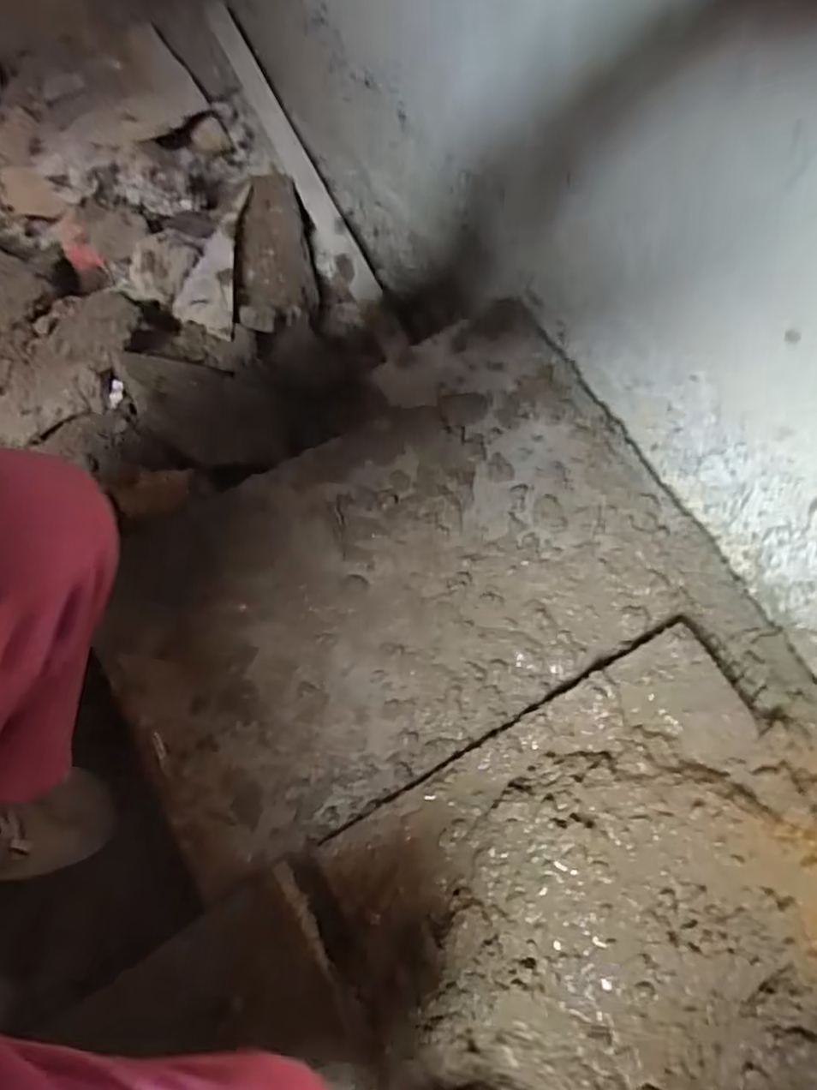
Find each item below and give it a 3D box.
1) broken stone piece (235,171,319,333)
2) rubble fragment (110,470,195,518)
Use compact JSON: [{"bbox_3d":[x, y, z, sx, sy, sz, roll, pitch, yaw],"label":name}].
[{"bbox_3d":[-0.218,-0.468,1.072,0.116,0.038,0.370,-8,61,-4],"label":"broken stone piece"},{"bbox_3d":[-0.272,-0.056,0.720,0.078,0.017,0.052,-14,61,-7],"label":"rubble fragment"}]

